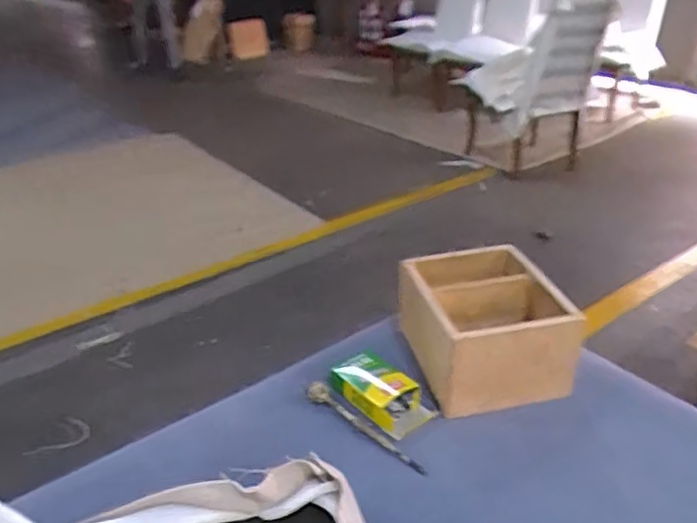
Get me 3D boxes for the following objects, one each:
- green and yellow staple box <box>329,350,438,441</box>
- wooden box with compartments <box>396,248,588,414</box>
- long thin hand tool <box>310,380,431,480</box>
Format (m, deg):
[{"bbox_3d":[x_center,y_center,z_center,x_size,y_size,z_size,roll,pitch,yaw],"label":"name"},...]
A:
[{"bbox_3d":[0.045,0.182,0.851,0.084,0.039,0.150,-23,35,-32],"label":"green and yellow staple box"},{"bbox_3d":[0.196,0.091,0.889,0.201,0.117,0.222,-7,29,-7],"label":"wooden box with compartments"},{"bbox_3d":[0.019,0.216,0.802,0.209,0.031,0.020,23,39,39],"label":"long thin hand tool"}]

